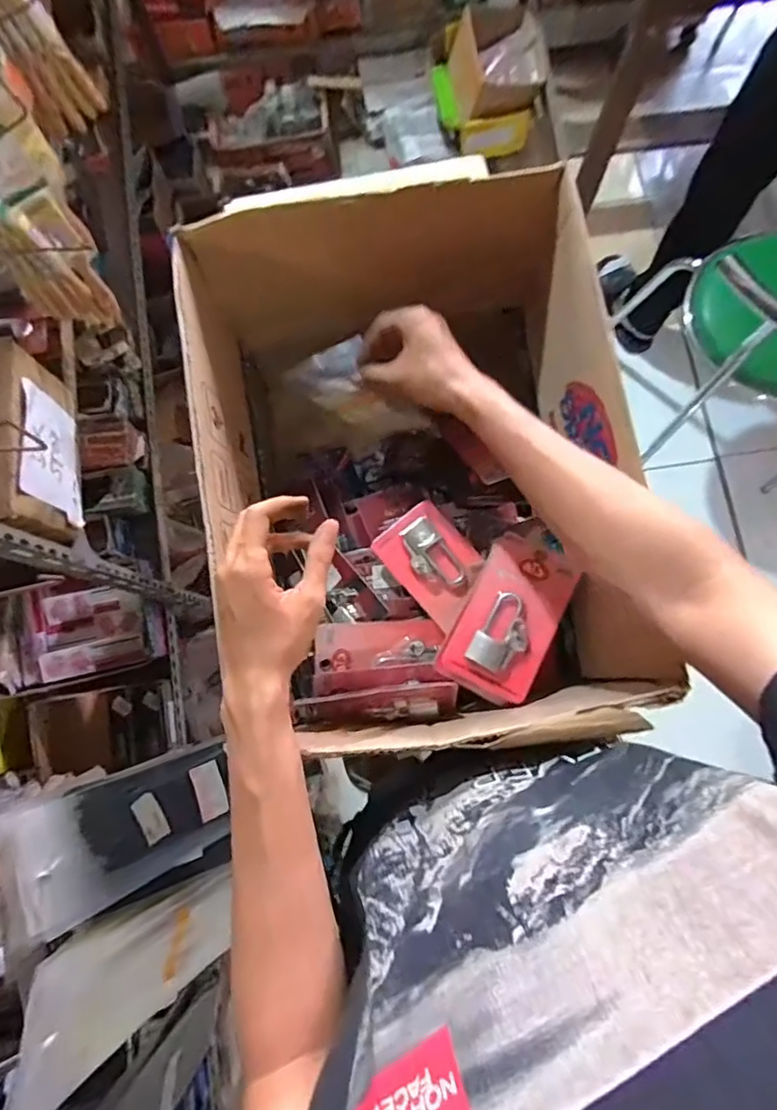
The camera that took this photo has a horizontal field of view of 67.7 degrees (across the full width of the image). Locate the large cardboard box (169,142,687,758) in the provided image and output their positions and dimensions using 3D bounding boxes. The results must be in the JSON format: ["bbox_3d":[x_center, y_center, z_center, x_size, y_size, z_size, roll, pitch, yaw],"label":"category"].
[{"bbox_3d":[0.027,-0.046,0.588,0.332,0.281,0.412,-9,79,-1],"label":"large cardboard box"}]

